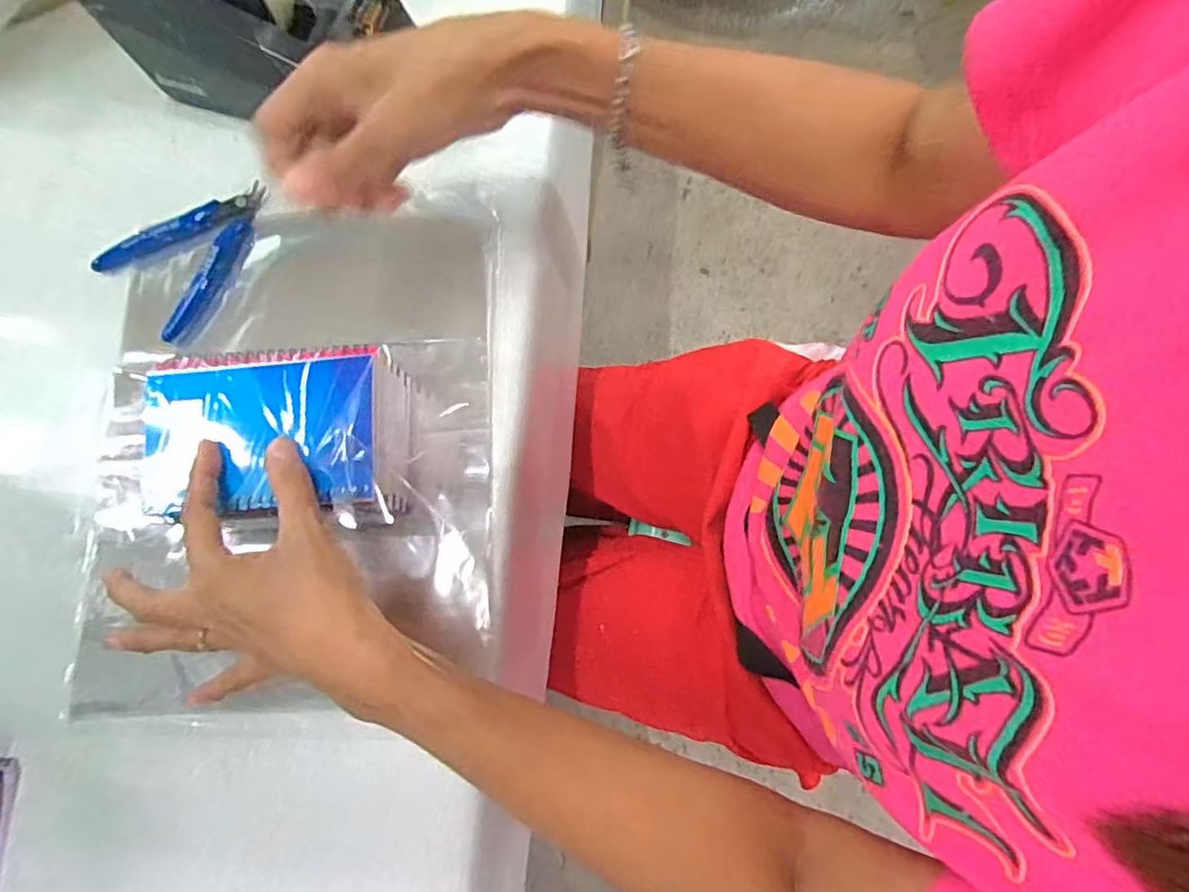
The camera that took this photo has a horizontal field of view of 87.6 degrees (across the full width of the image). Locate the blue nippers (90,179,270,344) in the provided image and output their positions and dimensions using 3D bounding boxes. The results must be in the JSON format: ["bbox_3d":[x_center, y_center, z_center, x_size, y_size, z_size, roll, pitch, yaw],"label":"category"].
[{"bbox_3d":[-0.273,-0.136,0.431,0.116,0.011,0.086,-44,79,-6],"label":"blue nippers"}]

